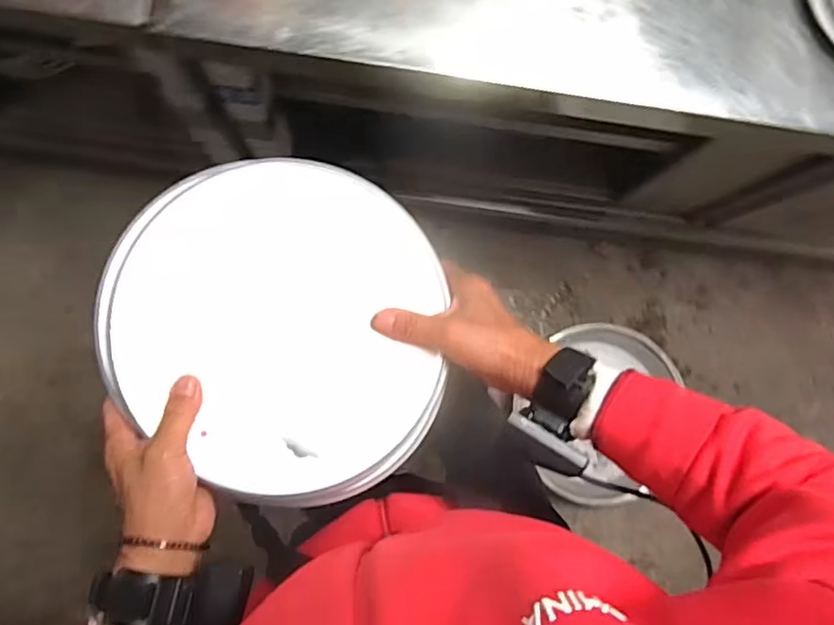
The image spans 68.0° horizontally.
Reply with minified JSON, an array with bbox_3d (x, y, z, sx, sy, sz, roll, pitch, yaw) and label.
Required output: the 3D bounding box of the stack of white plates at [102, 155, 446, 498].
[{"bbox_3d":[-0.098,0.008,0.486,0.260,0.051,0.241,41,82,1],"label":"stack of white plates"}]

